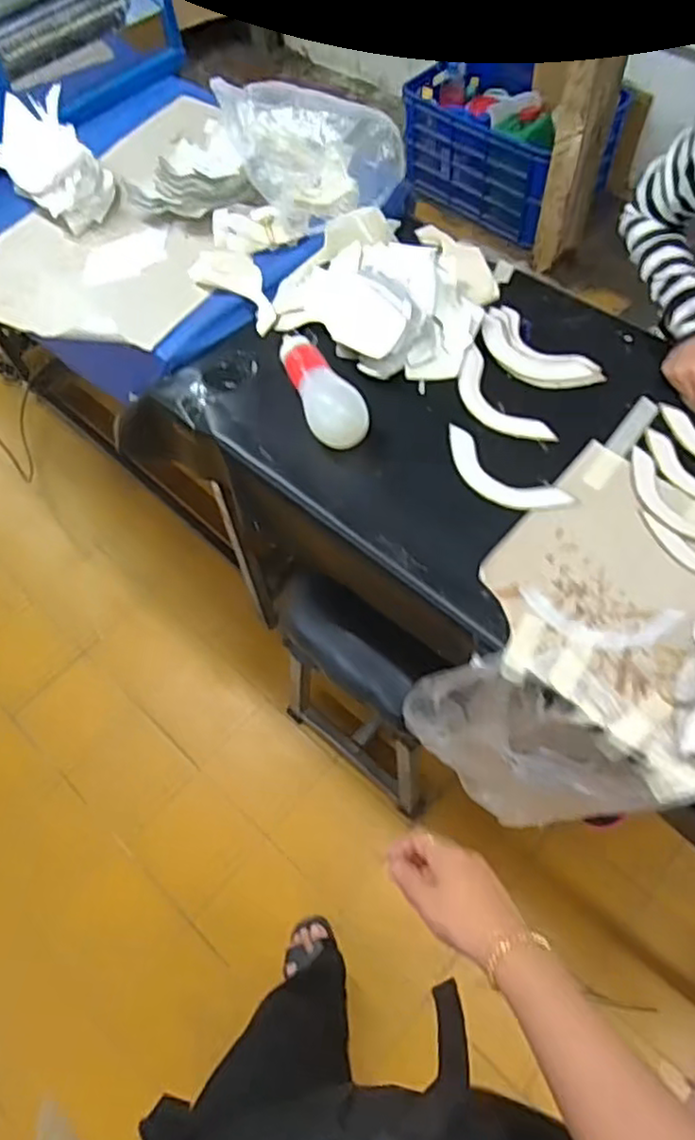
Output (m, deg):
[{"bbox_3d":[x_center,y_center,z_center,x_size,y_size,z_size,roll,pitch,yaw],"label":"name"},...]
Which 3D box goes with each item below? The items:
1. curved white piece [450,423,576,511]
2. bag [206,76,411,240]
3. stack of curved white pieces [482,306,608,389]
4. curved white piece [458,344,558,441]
[{"bbox_3d":[0.177,-0.111,0.808,0.171,0.006,0.068,36,69,22],"label":"curved white piece"},{"bbox_3d":[-0.056,-0.612,0.988,0.193,0.139,0.228,-21,61,-7],"label":"bag"},{"bbox_3d":[0.241,-0.285,0.894,0.096,0.016,0.180,-38,64,-16],"label":"stack of curved white pieces"},{"bbox_3d":[0.185,-0.214,0.863,0.060,0.010,0.172,-28,62,-11],"label":"curved white piece"}]

